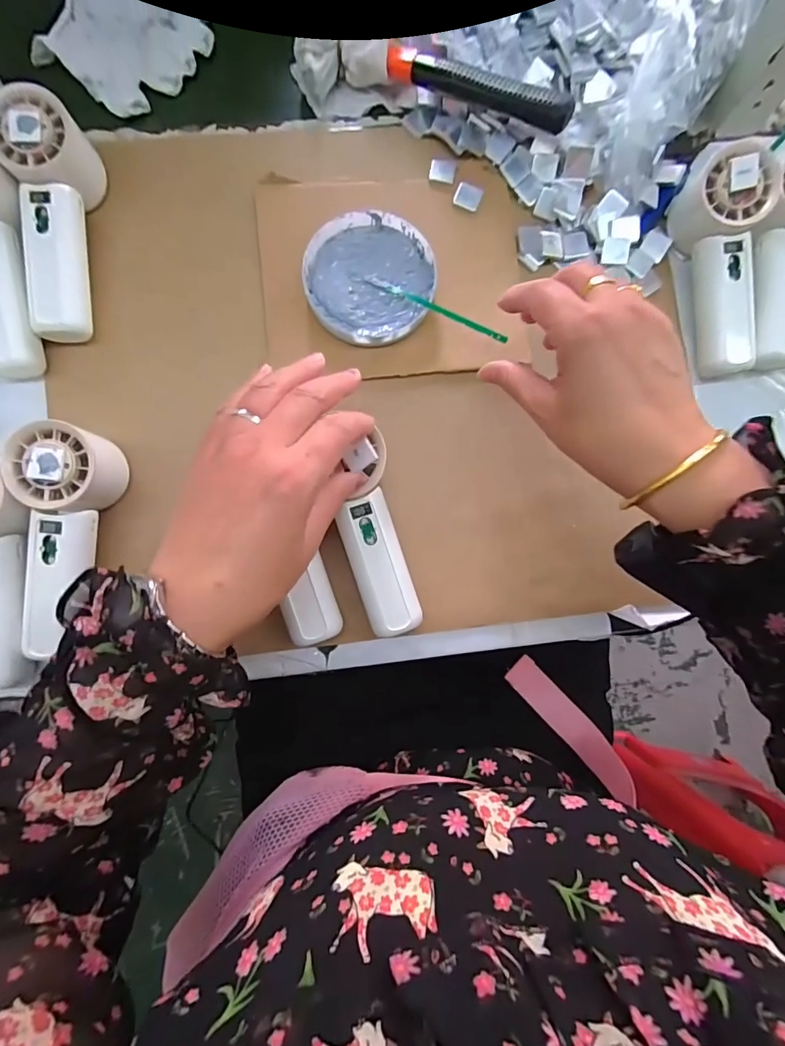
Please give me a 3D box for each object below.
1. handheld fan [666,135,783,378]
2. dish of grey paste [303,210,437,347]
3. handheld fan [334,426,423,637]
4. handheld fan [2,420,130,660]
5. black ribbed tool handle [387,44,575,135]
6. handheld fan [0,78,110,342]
[{"bbox_3d":[0.259,-0.199,0.360,0.056,0.057,0.162,-8,96,-5],"label":"handheld fan"},{"bbox_3d":[-0.015,-0.188,0.357,0.097,0.017,0.098,1,82,-4],"label":"dish of grey paste"},{"bbox_3d":[-0.012,0.011,0.316,0.043,0.029,0.134,-11,96,-6],"label":"handheld fan"},{"bbox_3d":[-0.230,0.011,0.317,0.051,0.047,0.153,12,94,-3],"label":"handheld fan"},{"bbox_3d":[0.067,-0.337,0.355,0.152,0.025,0.021,31,81,12],"label":"black ribbed tool handle"},{"bbox_3d":[-0.246,-0.216,0.335,0.052,0.043,0.159,-2,96,-5],"label":"handheld fan"}]

